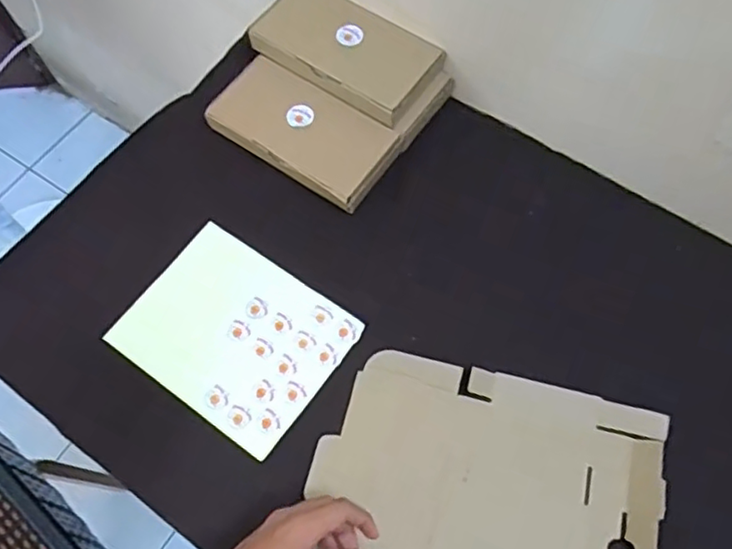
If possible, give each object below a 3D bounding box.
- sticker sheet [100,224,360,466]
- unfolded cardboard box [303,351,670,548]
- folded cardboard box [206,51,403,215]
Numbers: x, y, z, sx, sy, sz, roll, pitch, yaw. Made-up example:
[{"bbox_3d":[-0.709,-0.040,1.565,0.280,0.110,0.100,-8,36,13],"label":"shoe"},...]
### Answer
[{"bbox_3d":[-0.132,0.059,0.631,0.208,0.010,0.165,33,69,15],"label":"sticker sheet"},{"bbox_3d":[0.101,0.206,0.548,0.290,0.034,0.244,12,67,7],"label":"unfolded cardboard box"},{"bbox_3d":[-0.074,-0.159,0.699,0.201,0.031,0.105,30,70,14],"label":"folded cardboard box"}]

